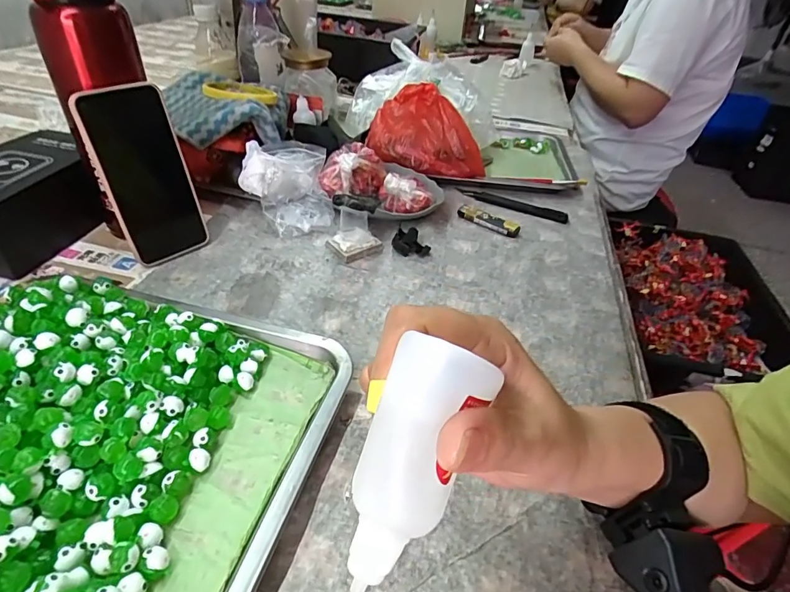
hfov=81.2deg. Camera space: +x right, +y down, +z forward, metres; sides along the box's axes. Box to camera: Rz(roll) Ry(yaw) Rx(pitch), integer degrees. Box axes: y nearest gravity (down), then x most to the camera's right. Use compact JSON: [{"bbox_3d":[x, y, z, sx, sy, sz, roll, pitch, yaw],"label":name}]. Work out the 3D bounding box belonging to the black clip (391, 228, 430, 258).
[{"bbox_3d":[0.020,-0.061,0.522,0.043,0.016,0.035,14,40,10],"label":"black clip"}]

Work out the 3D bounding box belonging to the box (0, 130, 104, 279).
[{"bbox_3d":[-0.389,-0.101,0.480,0.096,0.076,0.160,9,40,5],"label":"box"}]

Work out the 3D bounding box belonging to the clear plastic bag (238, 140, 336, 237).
[{"bbox_3d":[-0.131,-0.132,0.550,0.101,0.070,0.111,-7,41,-15],"label":"clear plastic bag"}]

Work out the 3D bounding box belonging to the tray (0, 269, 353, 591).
[{"bbox_3d":[-0.204,0.088,0.296,0.296,0.043,0.253,14,40,9],"label":"tray"}]

